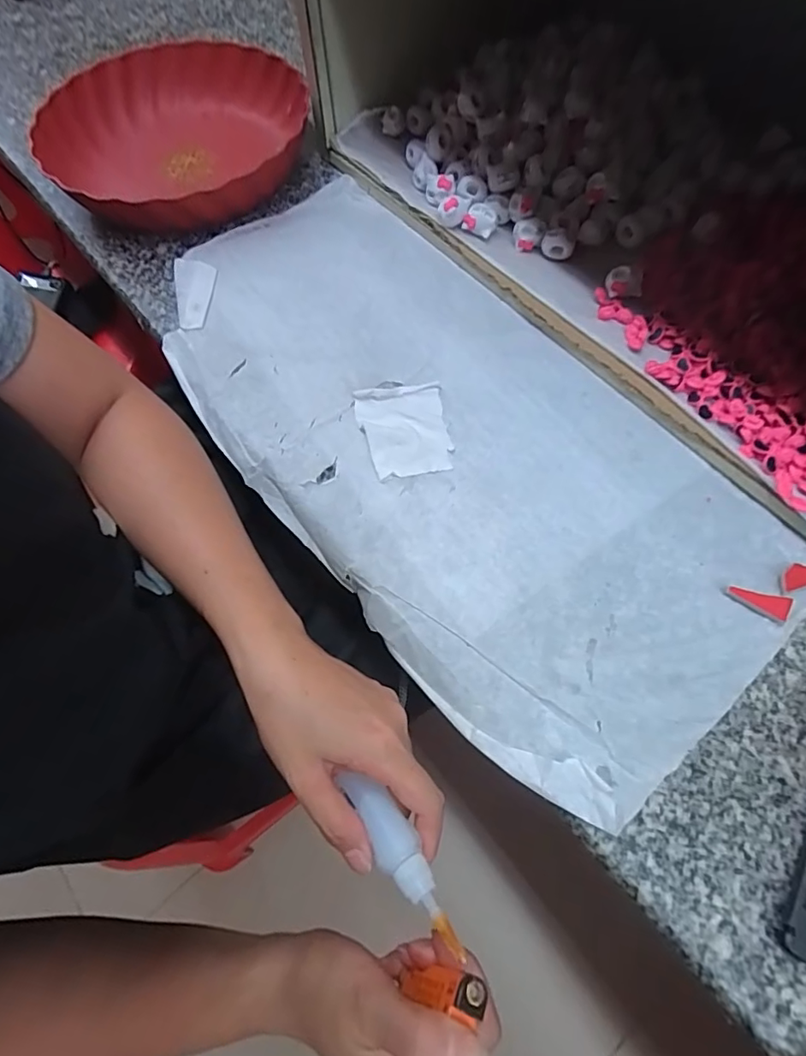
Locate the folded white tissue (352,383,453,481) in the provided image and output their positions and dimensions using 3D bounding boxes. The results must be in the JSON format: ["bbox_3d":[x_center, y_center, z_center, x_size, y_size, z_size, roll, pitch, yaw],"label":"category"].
[{"bbox_3d":[0.000,-0.069,0.360,0.061,0.006,0.074,-9,67,-2],"label":"folded white tissue"}]

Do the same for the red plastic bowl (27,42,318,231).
[{"bbox_3d":[-0.204,-0.354,0.474,0.224,0.064,0.222,-1,67,2],"label":"red plastic bowl"}]

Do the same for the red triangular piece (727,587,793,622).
[{"bbox_3d":[0.211,0.043,0.303,0.033,0.005,0.013,18,69,10],"label":"red triangular piece"}]

